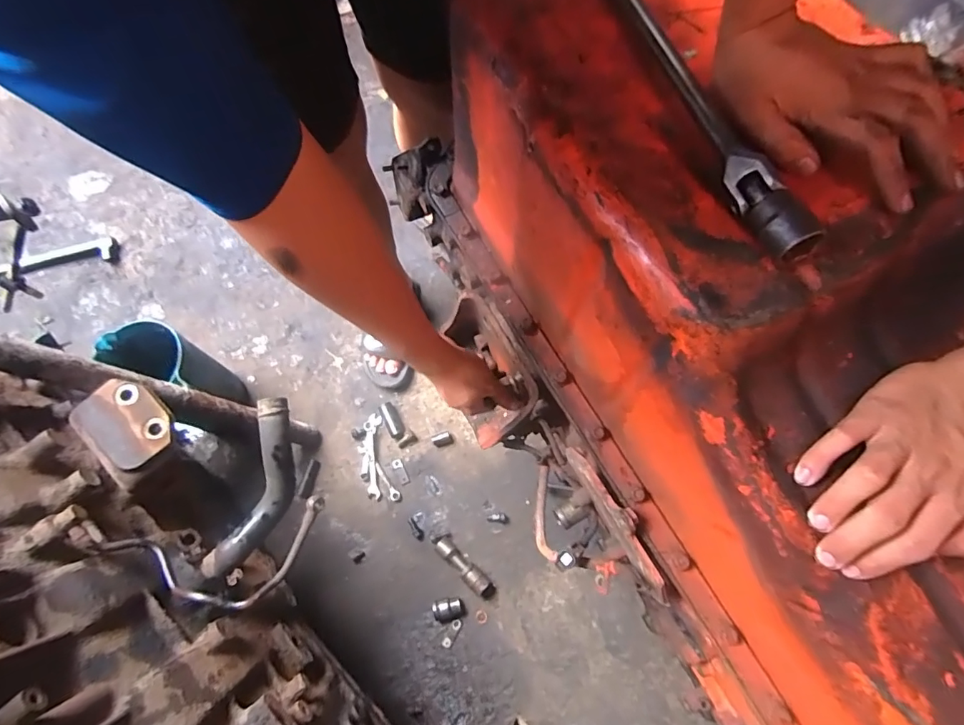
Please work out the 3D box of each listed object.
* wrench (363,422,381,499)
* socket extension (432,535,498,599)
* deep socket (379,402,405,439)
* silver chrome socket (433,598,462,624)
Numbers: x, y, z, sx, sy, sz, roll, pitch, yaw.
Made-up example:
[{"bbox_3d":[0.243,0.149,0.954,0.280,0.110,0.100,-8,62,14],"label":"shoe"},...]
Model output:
[{"bbox_3d":[-0.244,0.214,1.047,0.024,0.015,0.164,-8,71,-2],"label":"wrench"},{"bbox_3d":[-0.037,0.412,0.954,0.036,0.031,0.157,-42,75,-12],"label":"socket extension"},{"bbox_3d":[-0.203,0.131,1.065,0.034,0.028,0.090,-28,73,-8],"label":"deep socket"},{"bbox_3d":[-0.067,0.489,0.940,0.060,0.034,0.045,-13,71,-3],"label":"silver chrome socket"}]

